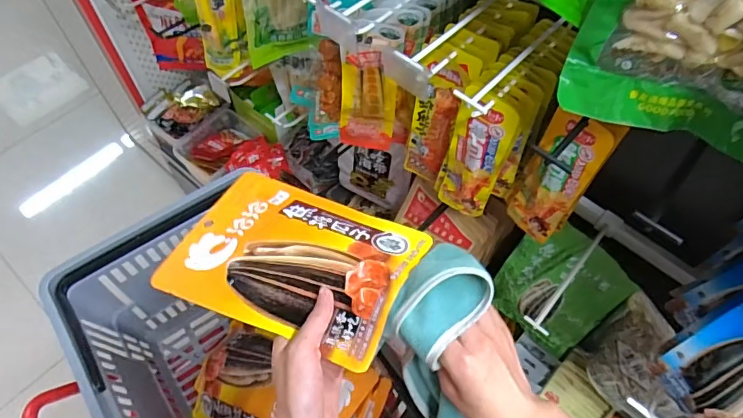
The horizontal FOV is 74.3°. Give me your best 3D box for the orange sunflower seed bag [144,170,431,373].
[{"bbox_3d":[-0.067,0.038,0.443,0.212,0.025,0.157,15,49,20],"label":"orange sunflower seed bag"}]

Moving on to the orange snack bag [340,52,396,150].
[{"bbox_3d":[-0.006,-0.148,0.701,0.079,0.180,0.016,12,61,6],"label":"orange snack bag"}]

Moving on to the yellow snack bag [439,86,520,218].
[{"bbox_3d":[0.128,-0.059,0.615,0.068,0.210,0.020,30,64,15],"label":"yellow snack bag"}]

